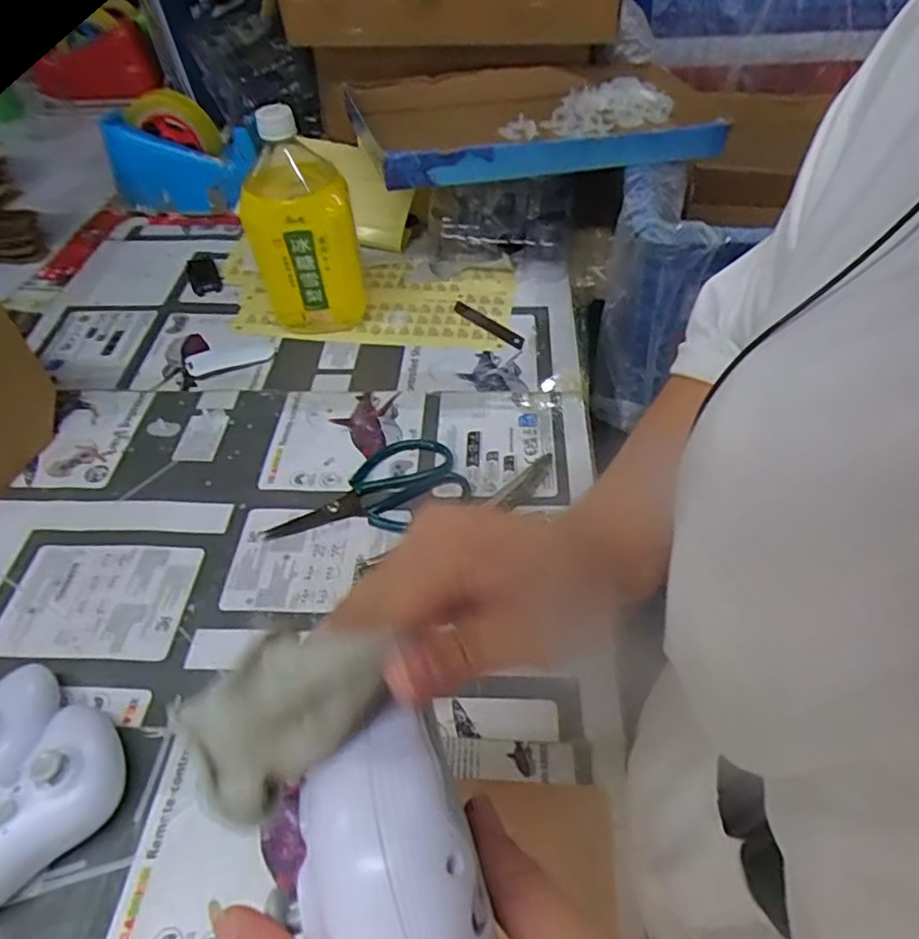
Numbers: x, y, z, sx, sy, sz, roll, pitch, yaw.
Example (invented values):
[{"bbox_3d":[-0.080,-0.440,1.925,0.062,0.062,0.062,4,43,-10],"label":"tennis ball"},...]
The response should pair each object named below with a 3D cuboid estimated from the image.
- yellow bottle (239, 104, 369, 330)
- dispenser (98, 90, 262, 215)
[{"bbox_3d":[-0.150,-0.232,0.602,0.092,0.193,0.107,-11,49,-7],"label":"yellow bottle"},{"bbox_3d":[-0.335,-0.393,0.791,0.185,0.127,0.090,9,50,10],"label":"dispenser"}]

